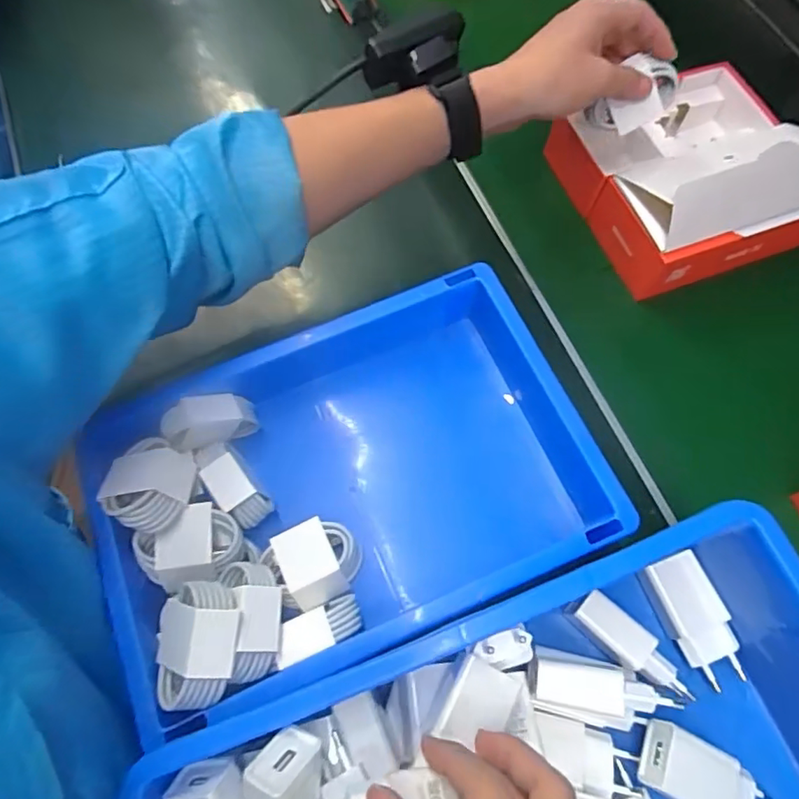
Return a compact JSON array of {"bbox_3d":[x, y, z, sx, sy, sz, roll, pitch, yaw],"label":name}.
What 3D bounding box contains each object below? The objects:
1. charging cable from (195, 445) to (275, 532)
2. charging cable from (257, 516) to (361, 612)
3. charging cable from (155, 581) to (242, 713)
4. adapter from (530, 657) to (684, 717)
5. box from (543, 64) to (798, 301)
[{"bbox_3d":[-0.115,0.058,0.377,0.024,0.040,0.065,-39,73,-15],"label":"charging cable"},{"bbox_3d":[-0.055,0.109,0.366,0.058,0.024,0.053,-29,71,-11],"label":"charging cable"},{"bbox_3d":[-0.116,0.139,0.308,0.050,0.020,0.065,2,68,0],"label":"charging cable"},{"bbox_3d":[0.116,0.167,0.311,0.079,0.029,0.025,8,68,3],"label":"adapter"},{"bbox_3d":[0.256,-0.212,0.466,0.176,0.101,0.187,-18,69,-8],"label":"box"}]

